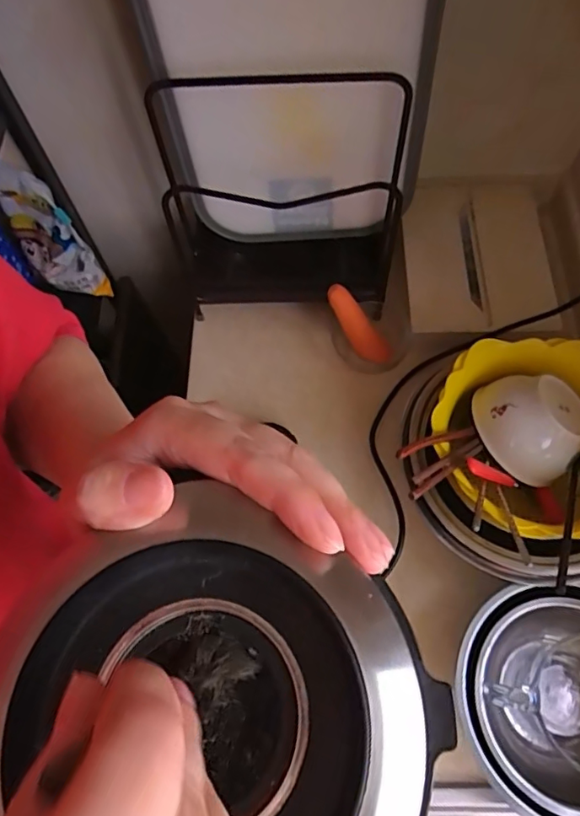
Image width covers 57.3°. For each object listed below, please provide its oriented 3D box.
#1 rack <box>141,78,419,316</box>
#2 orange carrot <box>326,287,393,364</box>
[{"bbox_3d":[-0.009,-0.231,0.614,0.270,0.278,0.092,5,67,5],"label":"rack"},{"bbox_3d":[0.087,-0.111,0.699,0.030,0.125,0.033,-49,29,-16],"label":"orange carrot"}]

